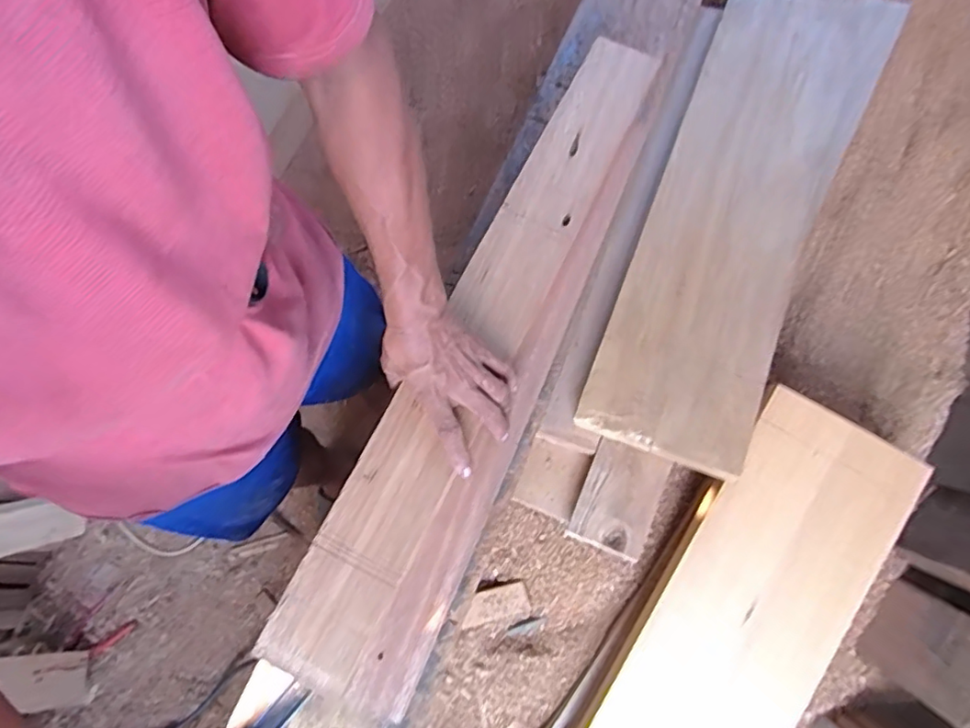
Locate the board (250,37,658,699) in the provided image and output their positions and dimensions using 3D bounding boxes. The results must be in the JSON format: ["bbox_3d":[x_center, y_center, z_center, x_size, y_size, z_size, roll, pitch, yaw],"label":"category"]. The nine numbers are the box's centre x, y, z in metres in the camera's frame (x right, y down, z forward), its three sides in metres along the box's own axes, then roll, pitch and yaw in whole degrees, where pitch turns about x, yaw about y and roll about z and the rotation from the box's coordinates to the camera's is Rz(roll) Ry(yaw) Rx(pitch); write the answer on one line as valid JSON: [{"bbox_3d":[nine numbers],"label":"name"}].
[{"bbox_3d":[0.008,-0.063,0.625,0.095,0.033,0.778,25,72,10],"label":"board"}]

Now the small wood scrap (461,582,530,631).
[{"bbox_3d":[0.015,0.336,0.795,0.091,0.016,0.052,-7,101,-8],"label":"small wood scrap"}]

